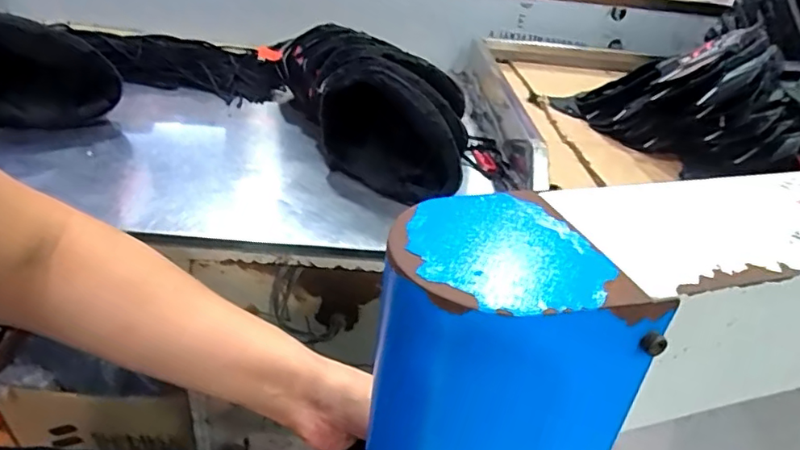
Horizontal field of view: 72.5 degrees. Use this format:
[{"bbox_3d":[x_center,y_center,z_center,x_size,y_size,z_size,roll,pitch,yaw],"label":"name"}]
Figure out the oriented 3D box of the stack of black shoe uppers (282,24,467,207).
[{"bbox_3d":[-0.037,-0.169,0.730,0.145,0.125,0.388,-10,36,-25],"label":"stack of black shoe uppers"}]

